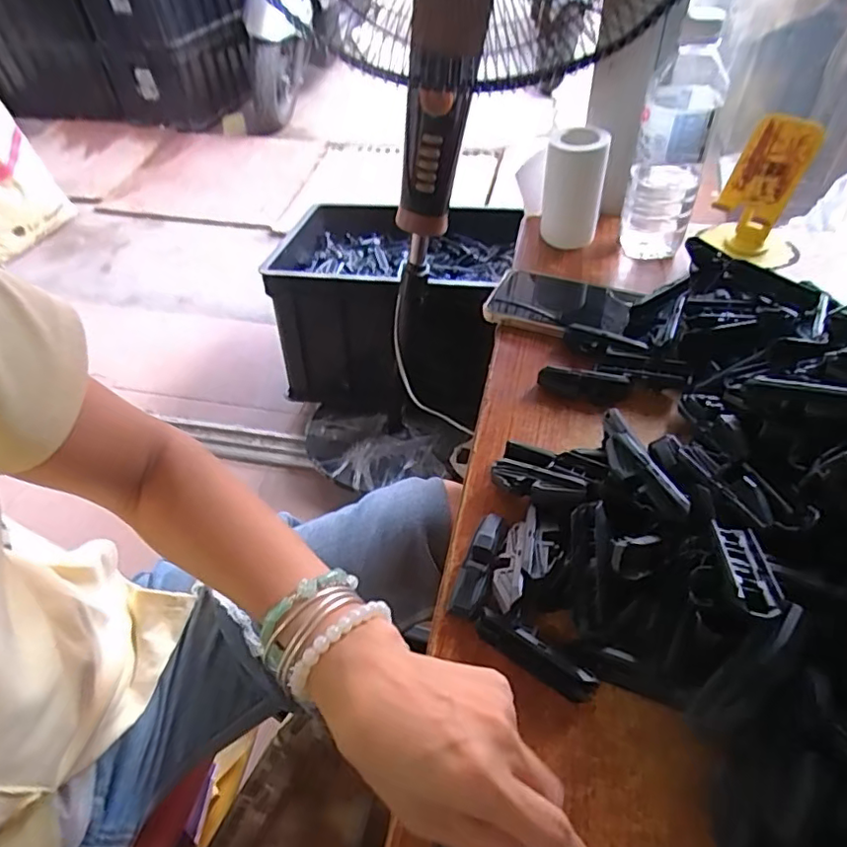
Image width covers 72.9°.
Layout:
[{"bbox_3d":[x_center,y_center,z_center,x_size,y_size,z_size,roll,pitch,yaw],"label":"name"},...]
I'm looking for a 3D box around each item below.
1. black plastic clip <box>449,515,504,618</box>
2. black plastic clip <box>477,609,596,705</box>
[{"bbox_3d":[0.036,0.088,0.368,0.017,0.021,0.072,15,50,16],"label":"black plastic clip"},{"bbox_3d":[0.062,0.132,0.327,0.072,0.022,0.012,26,55,25],"label":"black plastic clip"}]

